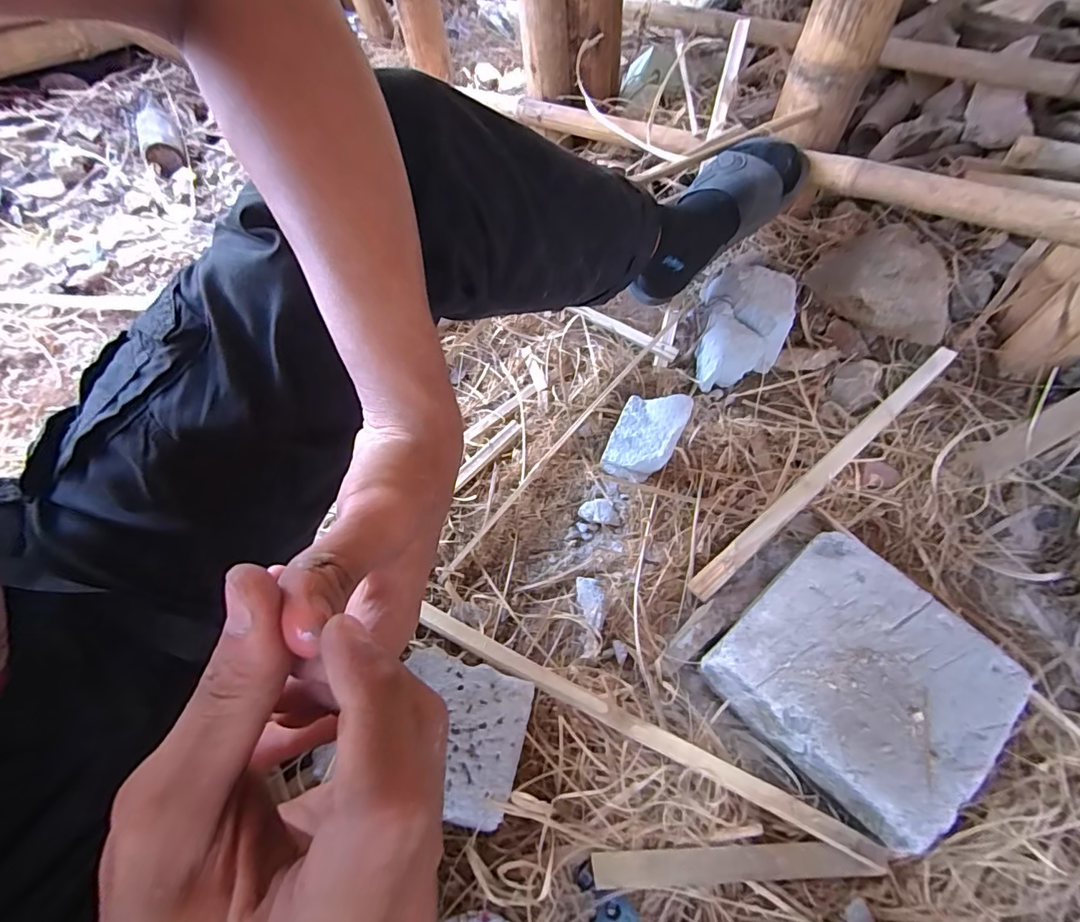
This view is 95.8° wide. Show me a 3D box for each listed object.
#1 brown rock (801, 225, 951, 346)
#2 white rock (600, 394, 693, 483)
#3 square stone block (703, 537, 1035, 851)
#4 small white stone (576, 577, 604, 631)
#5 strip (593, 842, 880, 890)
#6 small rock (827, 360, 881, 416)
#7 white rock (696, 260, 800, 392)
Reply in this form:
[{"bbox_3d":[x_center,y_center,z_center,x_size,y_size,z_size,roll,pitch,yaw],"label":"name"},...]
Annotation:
[{"bbox_3d":[0.486,-0.253,0.712,0.169,0.103,0.161,5,56,2],"label":"brown rock"},{"bbox_3d":[0.126,-0.029,0.587,0.074,0.076,0.091,24,59,15],"label":"white rock"},{"bbox_3d":[0.292,0.198,0.459,0.192,0.076,0.194,-35,63,-22],"label":"square stone block"},{"bbox_3d":[0.055,0.154,0.529,0.028,0.013,0.055,0,56,-1],"label":"small white stone"},{"bbox_3d":[0.152,0.326,0.393,0.216,0.008,0.023,-1,46,-2],"label":"strip"},{"bbox_3d":[0.428,-0.106,0.663,0.051,0.034,0.071,32,61,19],"label":"small rock"},{"bbox_3d":[0.293,-0.197,0.697,0.115,0.079,0.209,13,56,8],"label":"white rock"}]

